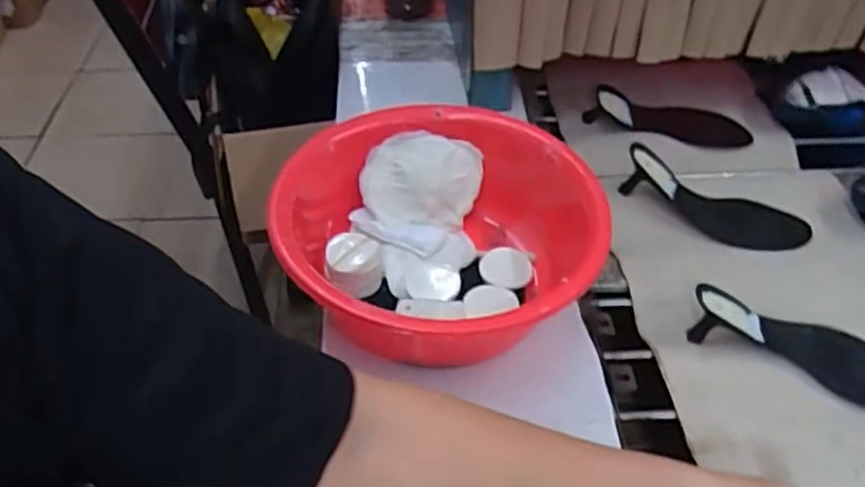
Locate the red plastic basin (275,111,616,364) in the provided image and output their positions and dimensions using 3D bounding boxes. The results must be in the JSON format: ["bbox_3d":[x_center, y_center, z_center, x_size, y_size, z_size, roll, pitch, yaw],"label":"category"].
[{"bbox_3d":[0.001,-0.011,0.617,0.261,0.115,0.283,0,47,0],"label":"red plastic basin"}]

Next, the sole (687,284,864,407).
[{"bbox_3d":[0.356,0.091,0.642,0.220,0.052,0.079,19,48,18],"label":"sole"}]

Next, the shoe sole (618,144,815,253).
[{"bbox_3d":[0.328,-0.051,0.781,0.215,0.063,0.083,12,47,11],"label":"shoe sole"}]

